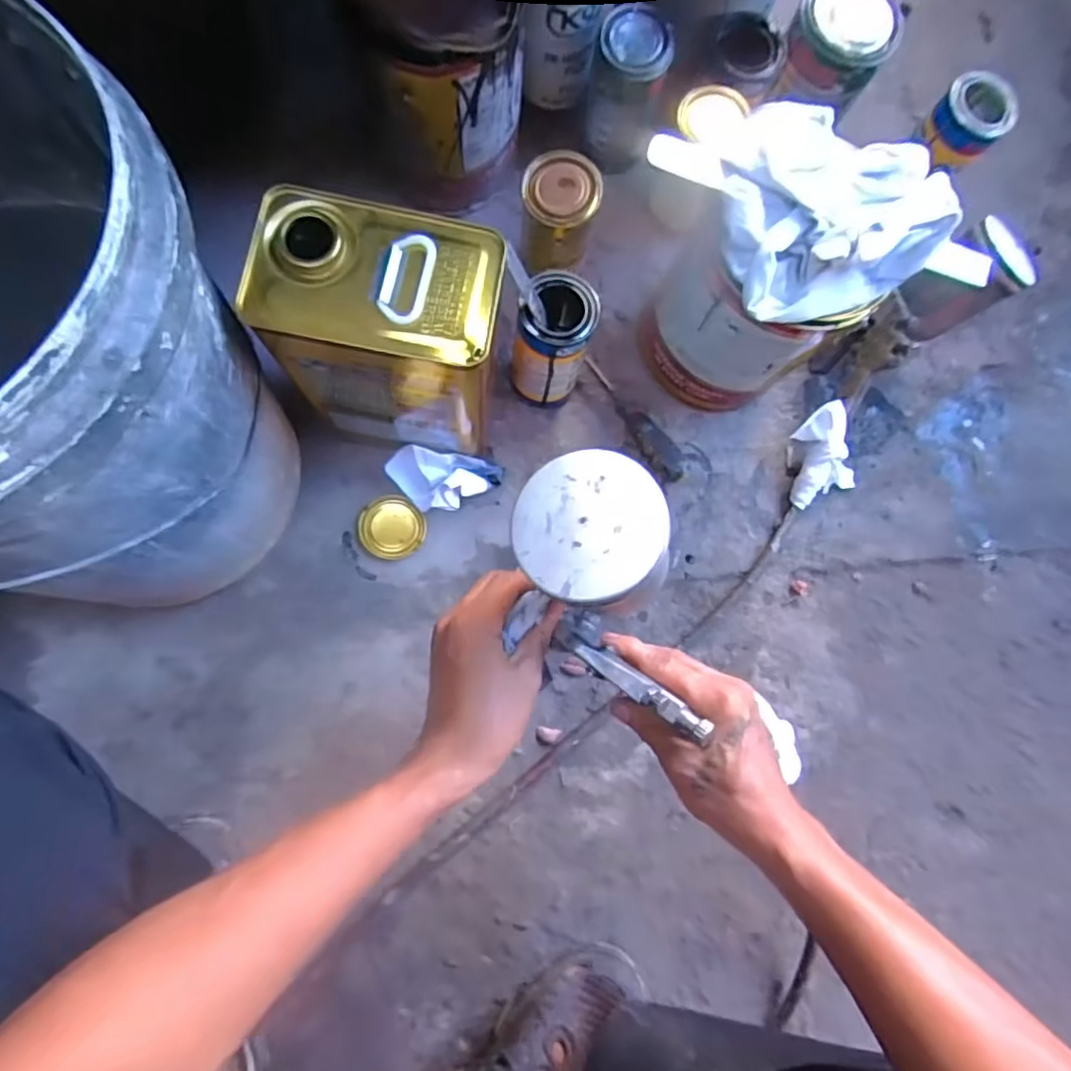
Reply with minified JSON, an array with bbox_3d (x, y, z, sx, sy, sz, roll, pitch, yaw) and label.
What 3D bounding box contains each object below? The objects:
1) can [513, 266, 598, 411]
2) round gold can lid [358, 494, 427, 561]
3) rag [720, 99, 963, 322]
[{"bbox_3d":[0.017,-0.188,0.611,0.074,0.121,0.087,24,82,-3],"label":"can"},{"bbox_3d":[-0.147,-0.009,0.628,0.068,0.018,0.064,1,84,-6],"label":"round gold can lid"},{"bbox_3d":[0.224,-0.250,0.468,0.181,0.053,0.192,28,81,-1],"label":"rag"}]

